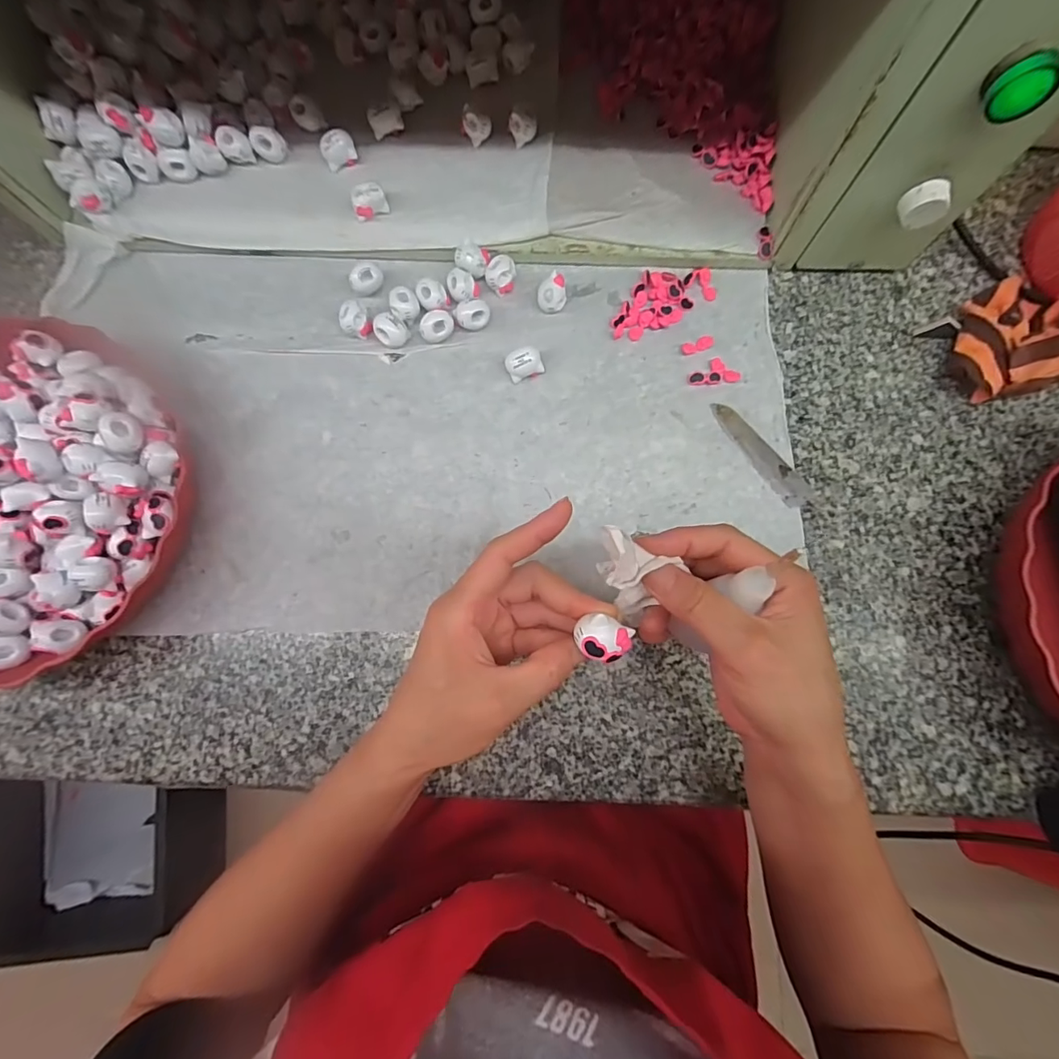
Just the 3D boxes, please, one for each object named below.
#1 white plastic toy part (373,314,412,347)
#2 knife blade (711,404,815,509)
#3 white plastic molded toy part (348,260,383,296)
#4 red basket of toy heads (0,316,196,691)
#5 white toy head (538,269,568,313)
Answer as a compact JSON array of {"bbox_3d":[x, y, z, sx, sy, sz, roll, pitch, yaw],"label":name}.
[{"bbox_3d":[-0.103,-0.149,0.365,0.024,0.020,0.020,-27,80,-4],"label":"white plastic toy part"},{"bbox_3d":[0.168,-0.056,0.352,0.022,0.004,0.093,-37,81,-5],"label":"knife blade"},{"bbox_3d":[-0.125,-0.193,0.371,0.026,0.017,0.017,-32,81,-5],"label":"white plastic molded toy part"},{"bbox_3d":[-0.354,-0.023,0.322,0.224,0.064,0.229,0,80,1],"label":"red basket of toy heads"},{"bbox_3d":[0.017,-0.179,0.368,0.021,0.016,0.024,8,80,2],"label":"white toy head"}]

